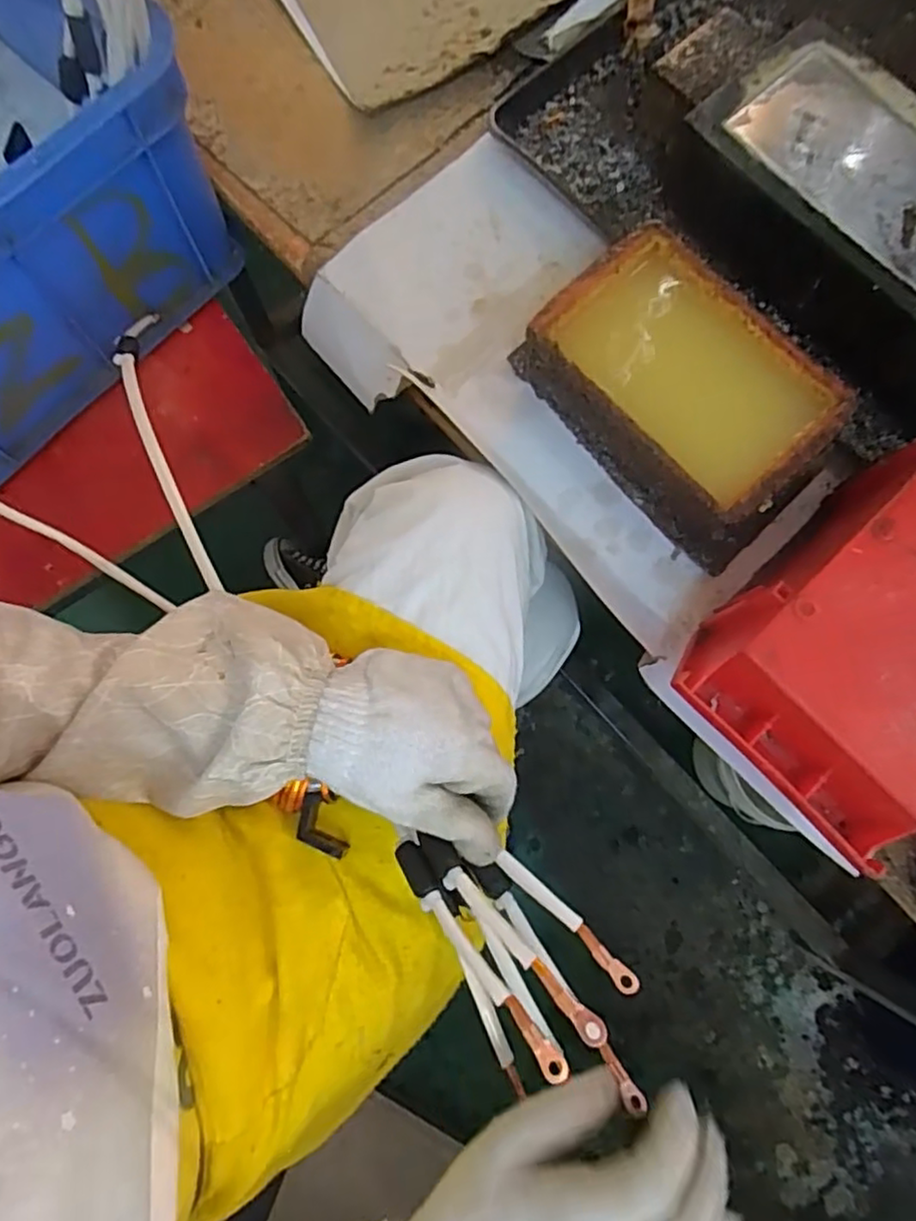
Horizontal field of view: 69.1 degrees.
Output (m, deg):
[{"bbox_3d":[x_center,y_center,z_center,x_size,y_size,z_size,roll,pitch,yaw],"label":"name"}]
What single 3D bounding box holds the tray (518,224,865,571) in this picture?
[{"bbox_3d":[0.162,-0.158,0.483,0.135,0.064,0.212,-41,82,-8],"label":"tray"}]

